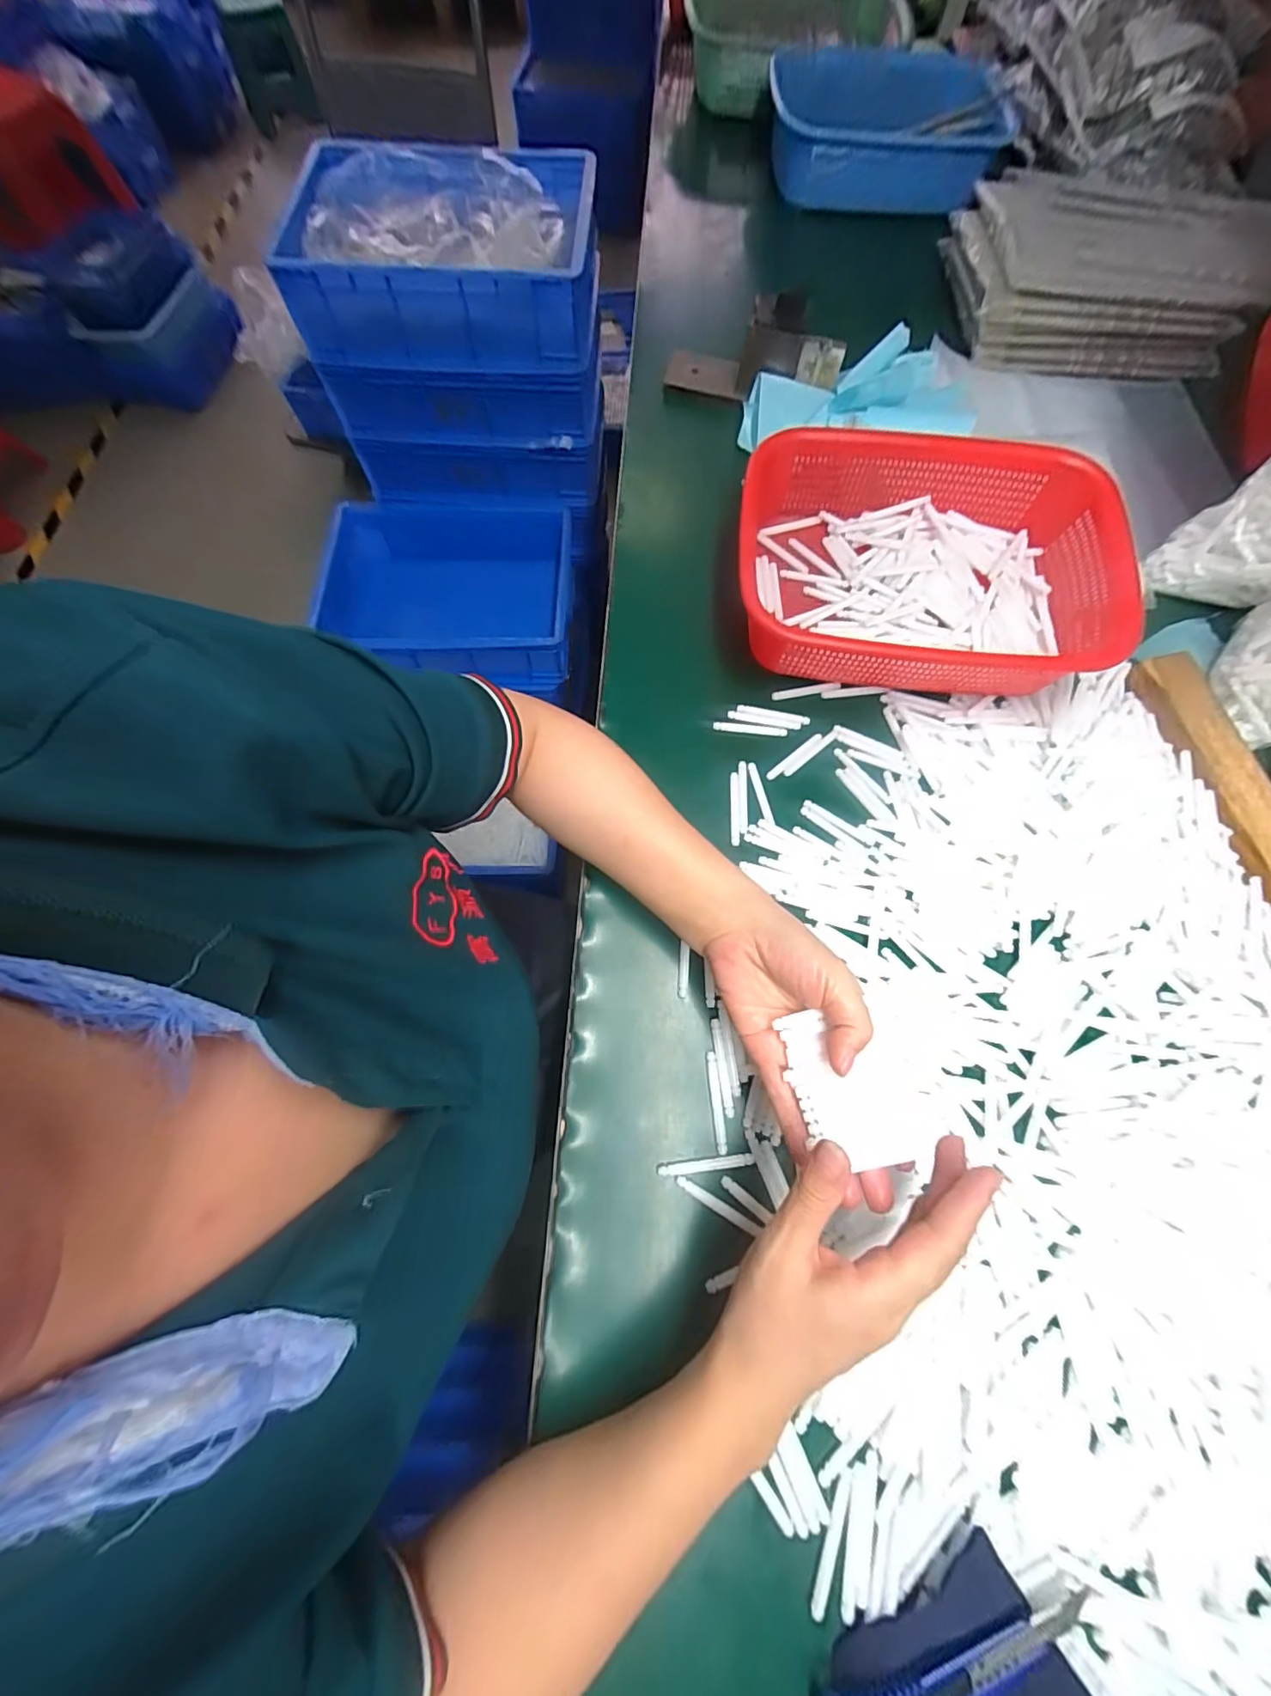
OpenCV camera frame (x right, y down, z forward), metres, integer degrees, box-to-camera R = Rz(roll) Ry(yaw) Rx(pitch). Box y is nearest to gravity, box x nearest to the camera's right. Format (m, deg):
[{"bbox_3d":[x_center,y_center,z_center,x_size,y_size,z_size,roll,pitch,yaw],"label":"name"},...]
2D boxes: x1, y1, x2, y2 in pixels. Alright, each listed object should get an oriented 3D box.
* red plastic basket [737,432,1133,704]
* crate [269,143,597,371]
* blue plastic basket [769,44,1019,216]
[{"bbox_3d":[0.237,-0.220,0.443,0.282,0.082,0.206,6,70,4],"label":"red plastic basket"},{"bbox_3d":[-0.269,-0.864,0.794,0.409,0.124,0.310,0,71,0],"label":"crate"},{"bbox_3d":[0.297,-0.899,0.692,0.274,0.103,0.148,-5,71,-2],"label":"blue plastic basket"}]

